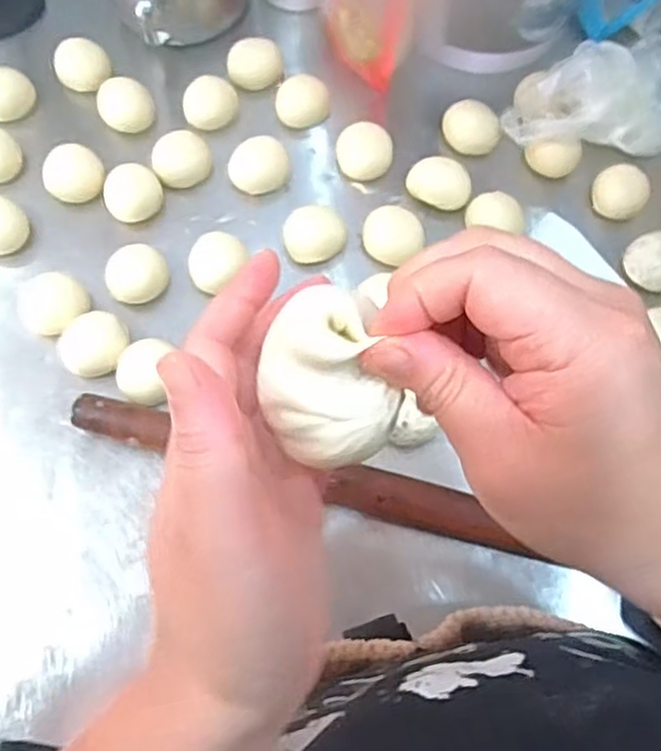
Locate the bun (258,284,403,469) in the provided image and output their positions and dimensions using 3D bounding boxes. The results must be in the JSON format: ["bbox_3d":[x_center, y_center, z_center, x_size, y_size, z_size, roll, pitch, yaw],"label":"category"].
[{"bbox_3d":[-0.001,0.003,0.215,0.037,0.034,0.042,-33,74,-11],"label":"bun"}]

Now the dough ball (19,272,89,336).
[{"bbox_3d":[-0.235,-0.060,0.599,0.051,0.038,0.054,41,74,13],"label":"dough ball"}]

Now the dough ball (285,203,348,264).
[{"bbox_3d":[-0.014,-0.125,0.627,0.055,0.026,0.046,-12,70,-6],"label":"dough ball"}]

